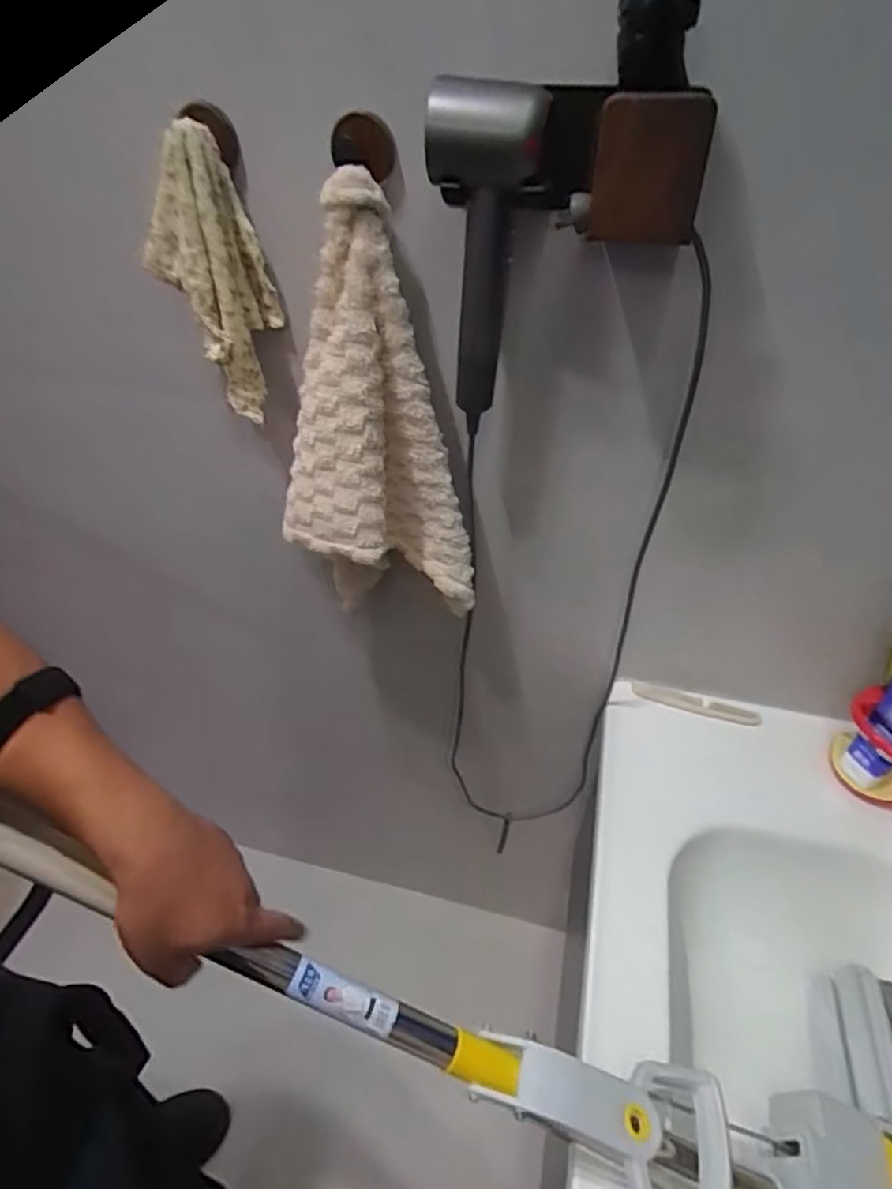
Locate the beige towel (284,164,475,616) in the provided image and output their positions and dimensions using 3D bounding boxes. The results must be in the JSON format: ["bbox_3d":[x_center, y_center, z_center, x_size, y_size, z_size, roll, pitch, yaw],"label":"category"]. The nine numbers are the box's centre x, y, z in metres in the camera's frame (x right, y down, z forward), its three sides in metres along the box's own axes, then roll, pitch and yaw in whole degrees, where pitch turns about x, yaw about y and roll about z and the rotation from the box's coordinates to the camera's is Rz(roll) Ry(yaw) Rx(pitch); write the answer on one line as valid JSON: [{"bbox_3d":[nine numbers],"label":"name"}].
[{"bbox_3d":[-0.076,-0.157,0.647,0.182,0.424,0.103,-11,42,-13],"label":"beige towel"}]

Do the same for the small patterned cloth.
[{"bbox_3d":[-0.230,-0.308,0.618,0.092,0.232,0.074,14,43,15],"label":"small patterned cloth"}]

